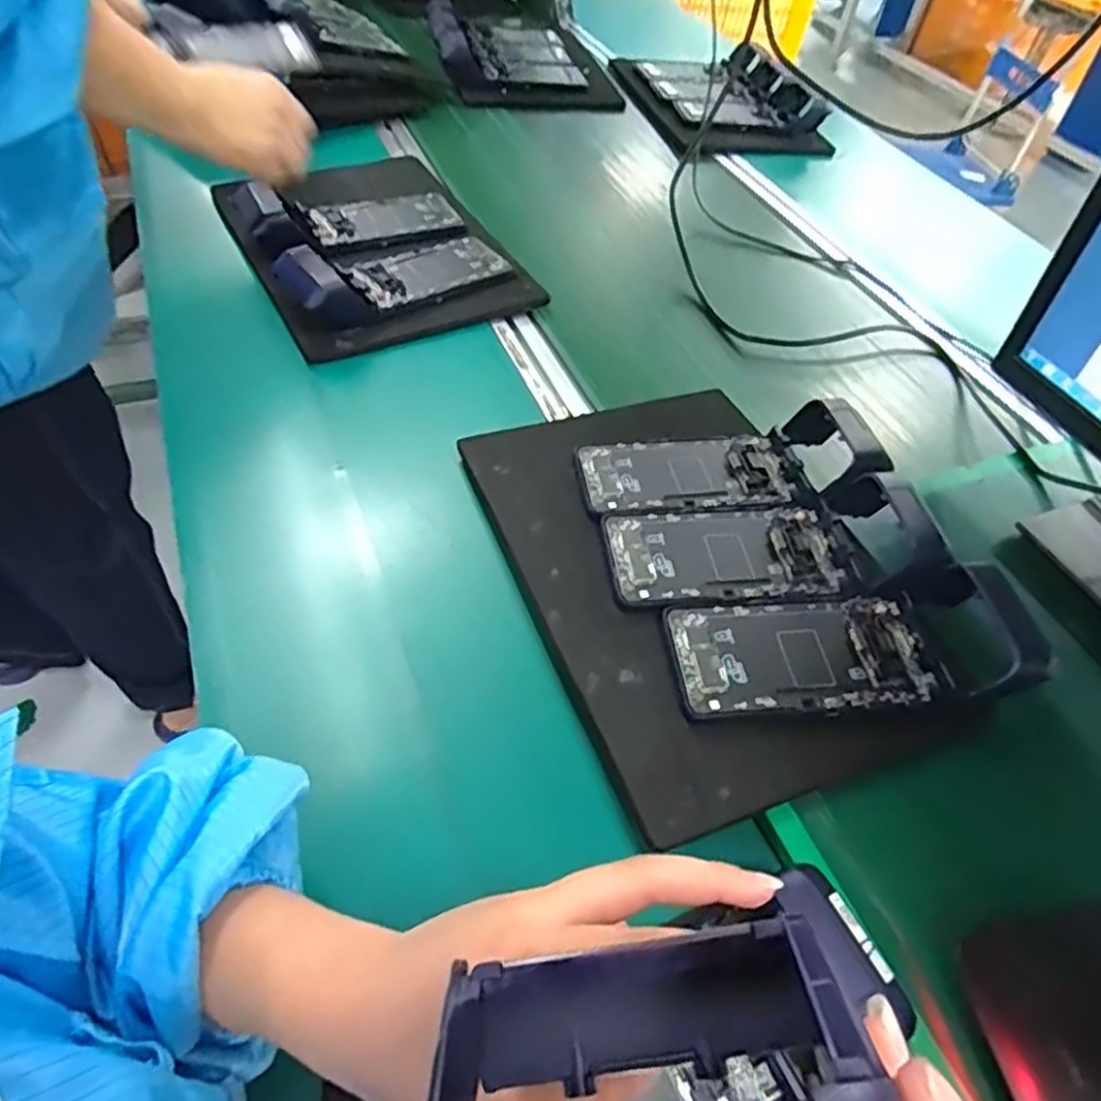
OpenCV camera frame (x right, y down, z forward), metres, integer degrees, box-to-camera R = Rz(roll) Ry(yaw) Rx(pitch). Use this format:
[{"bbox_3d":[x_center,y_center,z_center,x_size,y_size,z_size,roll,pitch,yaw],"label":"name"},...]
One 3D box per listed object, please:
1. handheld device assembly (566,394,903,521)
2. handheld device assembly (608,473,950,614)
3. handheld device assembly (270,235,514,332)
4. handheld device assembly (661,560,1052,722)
[{"bbox_3d":[0.129,-0.072,0.549,0.212,0.053,0.087,0,48,-6],"label":"handheld device assembly"},{"bbox_3d":[0.145,-0.012,0.493,0.211,0.041,0.083,-2,48,-8],"label":"handheld device assembly"},{"bbox_3d":[-0.145,-0.266,0.699,0.216,0.062,0.087,-27,56,-28],"label":"handheld device assembly"},{"bbox_3d":[0.184,0.054,0.451,0.222,0.046,0.092,-3,48,-9],"label":"handheld device assembly"}]

